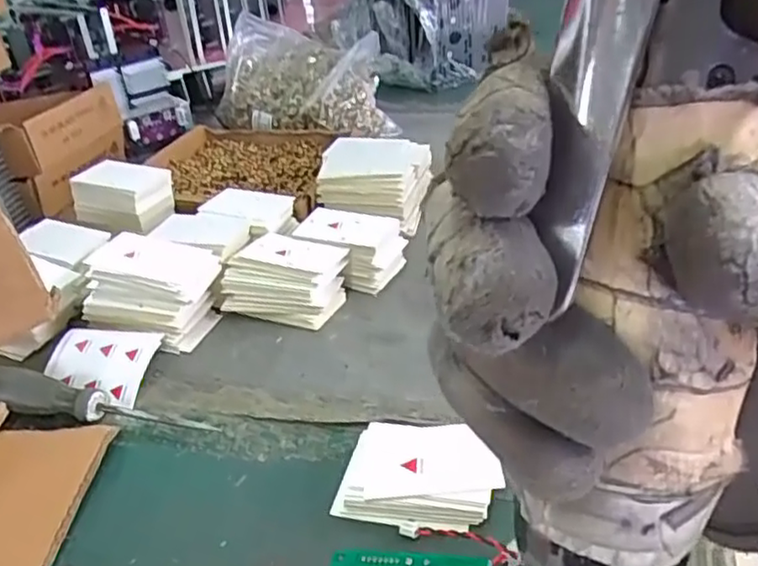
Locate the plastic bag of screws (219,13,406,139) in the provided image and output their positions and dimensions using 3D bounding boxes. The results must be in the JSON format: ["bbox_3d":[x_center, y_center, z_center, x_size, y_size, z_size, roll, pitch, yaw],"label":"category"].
[{"bbox_3d":[-0.105,-0.277,0.905,0.190,0.102,0.192,-18,36,-22],"label":"plastic bag of screws"}]

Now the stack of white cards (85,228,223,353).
[{"bbox_3d":[-0.187,0.006,0.567,0.103,0.069,0.065,7,35,17],"label":"stack of white cards"}]

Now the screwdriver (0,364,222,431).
[{"bbox_3d":[-0.213,0.083,0.489,0.196,0.025,0.026,4,33,10],"label":"screwdriver"}]

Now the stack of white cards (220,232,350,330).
[{"bbox_3d":[-0.079,-0.003,0.586,0.102,0.051,0.068,6,35,16],"label":"stack of white cards"}]

